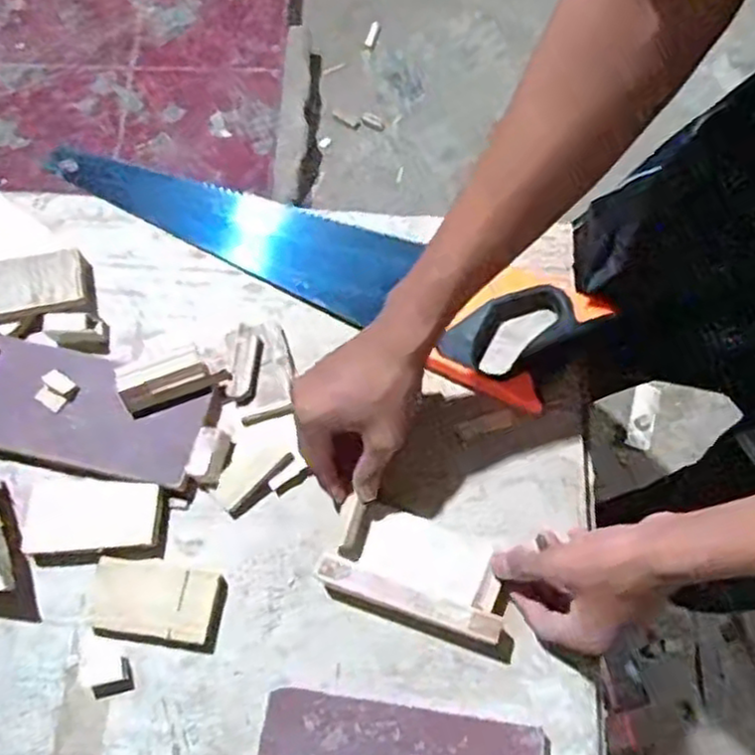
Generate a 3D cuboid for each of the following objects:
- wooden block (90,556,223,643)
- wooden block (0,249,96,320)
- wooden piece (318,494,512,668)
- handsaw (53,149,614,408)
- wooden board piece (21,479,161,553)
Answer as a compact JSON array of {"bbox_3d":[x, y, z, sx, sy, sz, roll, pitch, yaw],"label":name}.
[{"bbox_3d":[-0.167,0.165,0.542,0.091,0.007,0.054,7,71,2],"label":"wooden block"},{"bbox_3d":[-0.300,-0.073,0.609,0.108,0.014,0.056,-14,71,-5],"label":"wooden block"},{"bbox_3d":[0.033,0.156,0.533,0.152,0.030,0.066,26,76,8],"label":"wooden piece"},{"bbox_3d":[-0.059,-0.120,0.634,0.495,0.045,0.132,23,72,8],"label":"handsaw"},{"bbox_3d":[-0.220,0.105,0.549,0.105,0.014,0.056,0,71,0],"label":"wooden board piece"}]

